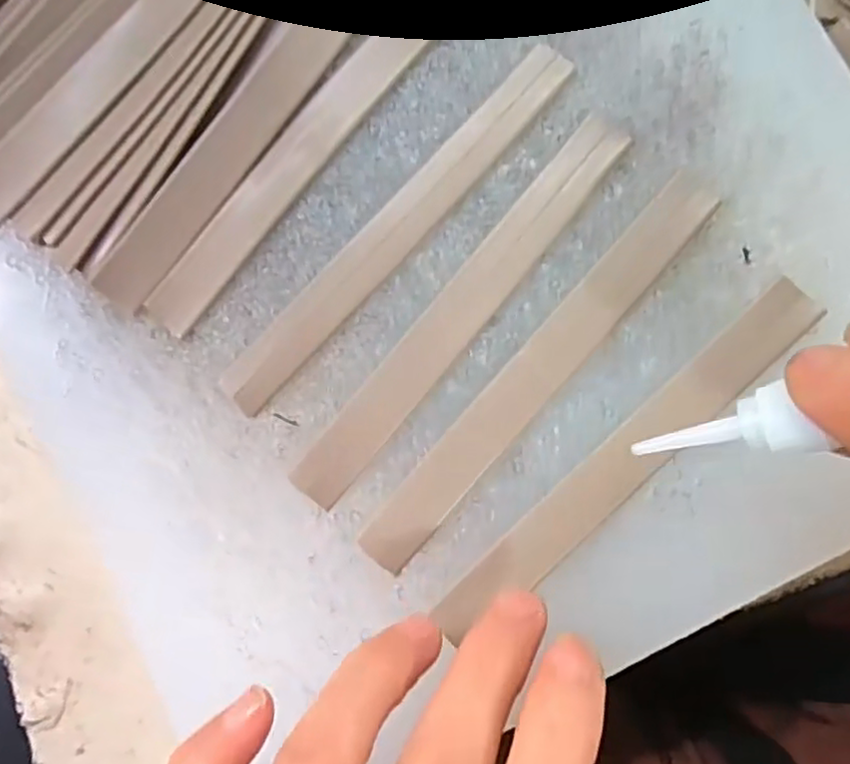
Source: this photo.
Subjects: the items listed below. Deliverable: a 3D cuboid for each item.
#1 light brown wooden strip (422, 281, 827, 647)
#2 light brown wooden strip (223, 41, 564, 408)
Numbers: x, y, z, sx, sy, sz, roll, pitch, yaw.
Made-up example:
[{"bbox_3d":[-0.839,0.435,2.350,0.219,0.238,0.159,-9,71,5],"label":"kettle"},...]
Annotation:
[{"bbox_3d":[0.055,0.022,0.182,0.133,0.004,0.015,-43,86,0],"label":"light brown wooden strip"},{"bbox_3d":[-0.008,-0.044,0.189,0.018,0.004,0.133,41,89,4],"label":"light brown wooden strip"}]

